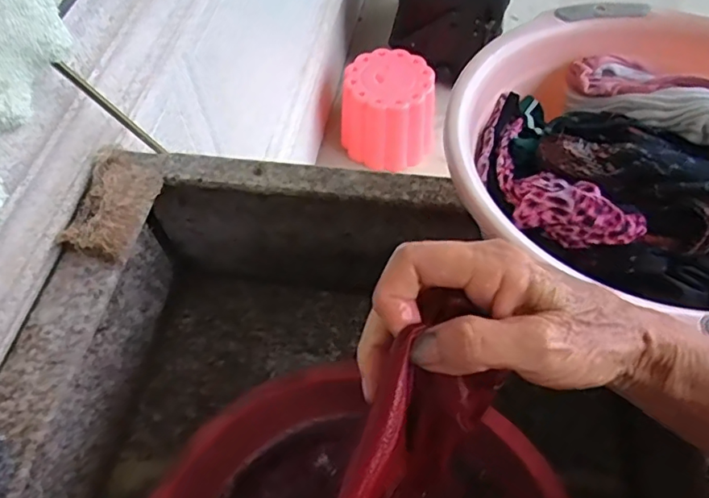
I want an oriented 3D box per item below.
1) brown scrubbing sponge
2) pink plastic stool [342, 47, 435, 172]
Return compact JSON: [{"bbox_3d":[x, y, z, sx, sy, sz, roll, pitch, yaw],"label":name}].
[{"bbox_3d":[-0.230,-0.050,0.553,0.066,0.036,0.127,7,58,7],"label":"brown scrubbing sponge"},{"bbox_3d":[0.082,-0.356,1.477,0.229,0.200,0.236,3,57,4],"label":"pink plastic stool"}]

